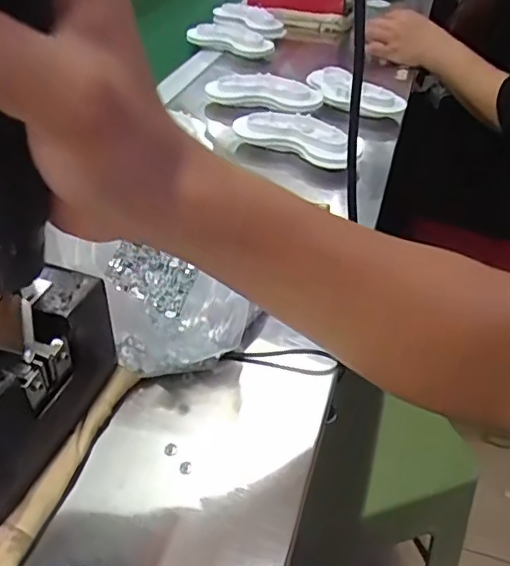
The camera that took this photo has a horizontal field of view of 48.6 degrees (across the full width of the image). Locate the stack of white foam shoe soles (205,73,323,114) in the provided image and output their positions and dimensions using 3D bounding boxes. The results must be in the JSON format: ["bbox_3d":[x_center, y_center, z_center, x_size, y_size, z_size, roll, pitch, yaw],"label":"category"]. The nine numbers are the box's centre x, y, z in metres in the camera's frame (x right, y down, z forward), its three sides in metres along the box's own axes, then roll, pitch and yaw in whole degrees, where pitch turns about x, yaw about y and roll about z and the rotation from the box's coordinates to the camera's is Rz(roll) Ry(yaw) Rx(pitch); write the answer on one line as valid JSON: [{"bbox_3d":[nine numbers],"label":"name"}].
[{"bbox_3d":[0.012,-0.254,0.743,0.149,0.027,0.059,14,41,14],"label":"stack of white foam shoe soles"}]

